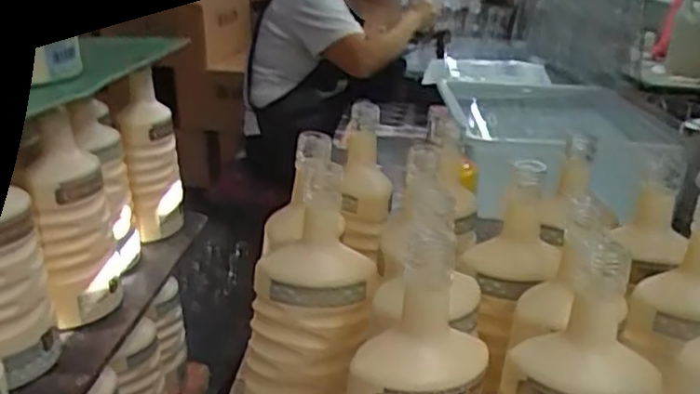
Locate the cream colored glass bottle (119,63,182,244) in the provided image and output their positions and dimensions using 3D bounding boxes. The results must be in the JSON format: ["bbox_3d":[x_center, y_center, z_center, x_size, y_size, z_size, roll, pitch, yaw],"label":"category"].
[{"bbox_3d":[-0.237,-0.043,0.841,0.064,0.200,0.053,-5,22,-12],"label":"cream colored glass bottle"}]

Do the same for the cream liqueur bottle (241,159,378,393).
[{"bbox_3d":[-0.039,0.091,0.592,0.115,0.237,0.082,1,21,2],"label":"cream liqueur bottle"}]

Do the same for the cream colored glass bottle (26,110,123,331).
[{"bbox_3d":[-0.267,0.027,0.687,0.067,0.208,0.066,-5,22,-12],"label":"cream colored glass bottle"}]

